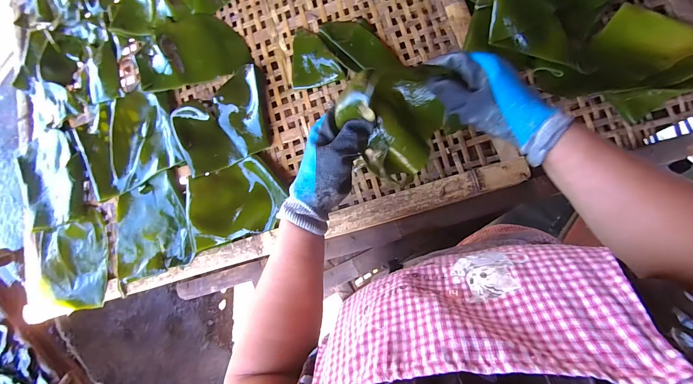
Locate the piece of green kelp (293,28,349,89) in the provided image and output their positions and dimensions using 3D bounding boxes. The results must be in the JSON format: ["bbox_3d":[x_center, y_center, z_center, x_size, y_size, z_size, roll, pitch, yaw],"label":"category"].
[{"bbox_3d":[-0.048,-0.243,0.547,0.100,0.027,0.109,0,86,9],"label":"piece of green kelp"}]

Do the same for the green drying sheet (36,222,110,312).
[{"bbox_3d":[-0.544,0.149,0.614,0.170,0.019,0.165,-8,84,8],"label":"green drying sheet"}]

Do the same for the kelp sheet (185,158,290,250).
[{"bbox_3d":[-0.200,0.017,0.547,0.179,0.024,0.130,-19,83,7],"label":"kelp sheet"}]

